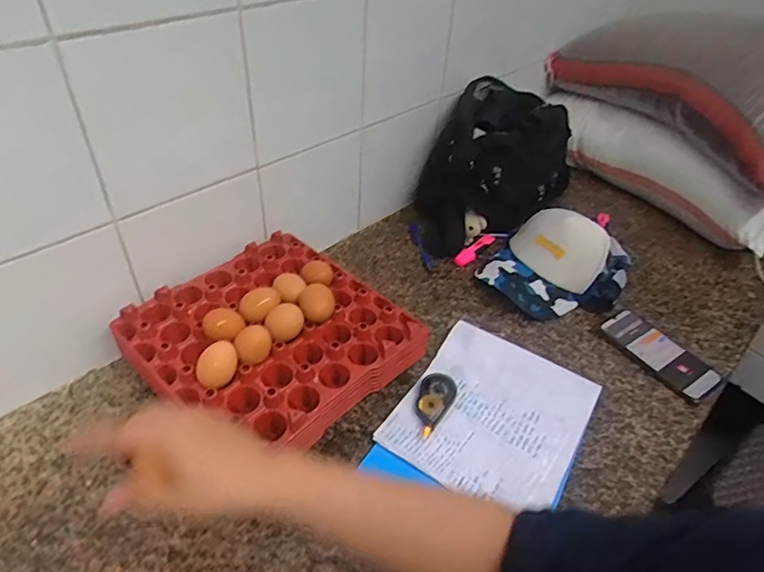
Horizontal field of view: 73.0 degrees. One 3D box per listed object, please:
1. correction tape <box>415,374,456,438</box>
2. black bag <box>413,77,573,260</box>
[{"bbox_3d":[0.063,0.151,0.668,0.045,0.016,0.088,22,45,20],"label":"correction tape"},{"bbox_3d":[0.196,-0.223,0.956,0.275,0.225,0.189,-13,45,-19],"label":"black bag"}]

